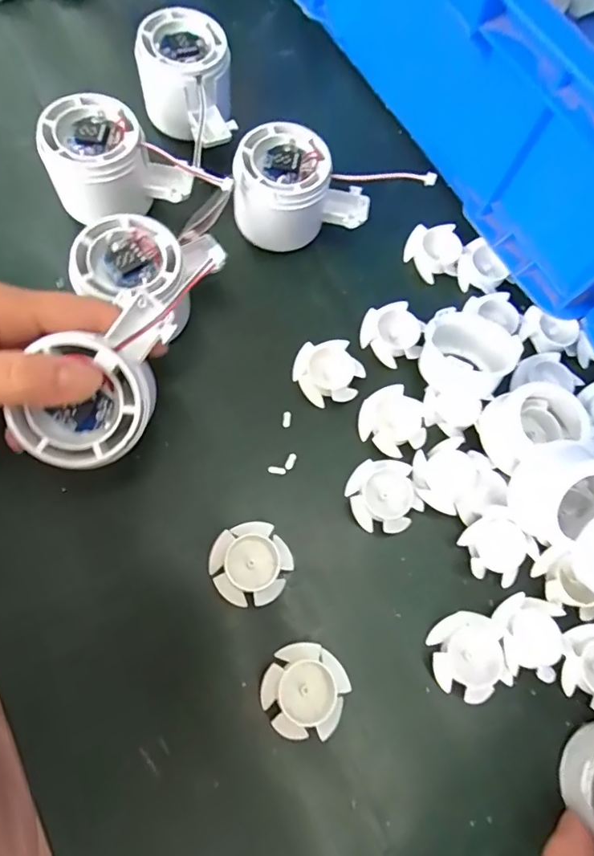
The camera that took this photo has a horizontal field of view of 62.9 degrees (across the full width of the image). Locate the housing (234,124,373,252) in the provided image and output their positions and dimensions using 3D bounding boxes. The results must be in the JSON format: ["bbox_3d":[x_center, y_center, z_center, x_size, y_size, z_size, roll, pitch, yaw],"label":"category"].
[{"bbox_3d":[-0.001,-0.150,0.311,0.084,0.053,0.062,-22,74,-14],"label":"housing"}]

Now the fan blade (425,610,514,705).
[{"bbox_3d":[0.087,0.117,0.249,0.036,0.011,0.040,-14,74,-10],"label":"fan blade"}]

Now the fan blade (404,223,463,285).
[{"bbox_3d":[0.093,-0.120,0.333,0.036,0.017,0.039,2,72,-5],"label":"fan blade"}]

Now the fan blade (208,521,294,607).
[{"bbox_3d":[-0.024,0.071,0.253,0.039,0.019,0.040,2,72,-5],"label":"fan blade"}]

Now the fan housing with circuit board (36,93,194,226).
[{"bbox_3d":[-0.111,-0.164,0.294,0.078,0.040,0.057,-23,75,-14],"label":"fan housing with circuit board"}]

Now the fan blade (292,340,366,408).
[{"bbox_3d":[0.020,-0.033,0.295,0.038,0.012,0.040,0,69,0],"label":"fan blade"}]

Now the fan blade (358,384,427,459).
[{"bbox_3d":[0.058,-0.004,0.288,0.040,0.010,0.038,2,72,-5],"label":"fan blade"}]

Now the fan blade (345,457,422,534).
[{"bbox_3d":[0.048,0.038,0.273,0.037,0.013,0.040,-12,74,-10],"label":"fan blade"}]

